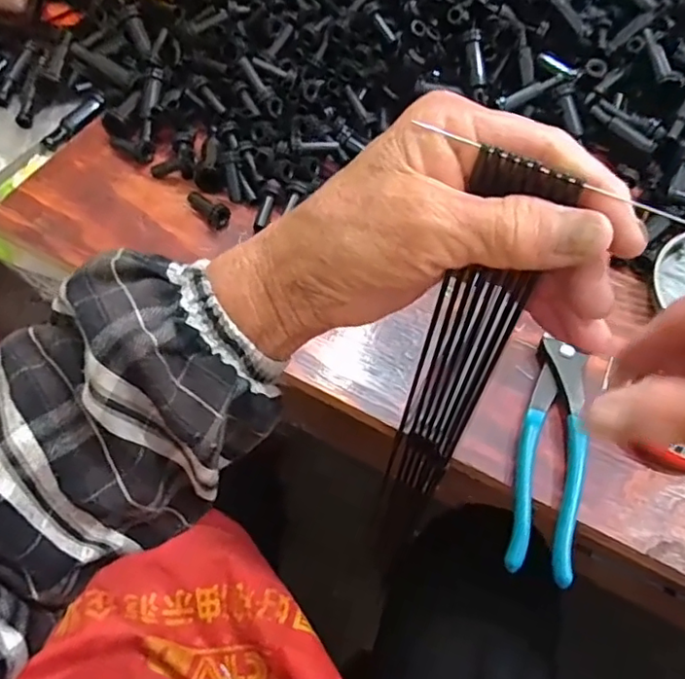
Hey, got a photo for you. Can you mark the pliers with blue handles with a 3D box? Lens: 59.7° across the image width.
[{"bbox_3d":[0.132,0.068,0.375,0.038,0.013,0.160,16,58,7],"label":"pliers with blue handles"}]

